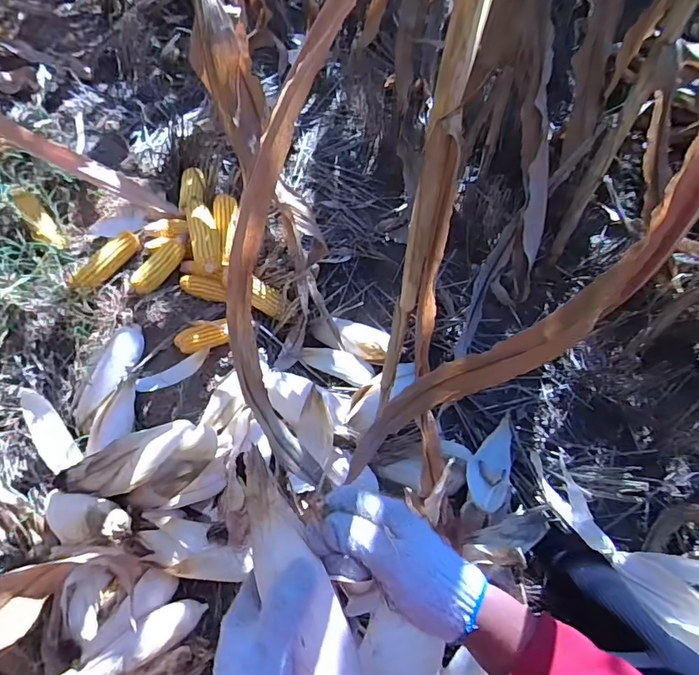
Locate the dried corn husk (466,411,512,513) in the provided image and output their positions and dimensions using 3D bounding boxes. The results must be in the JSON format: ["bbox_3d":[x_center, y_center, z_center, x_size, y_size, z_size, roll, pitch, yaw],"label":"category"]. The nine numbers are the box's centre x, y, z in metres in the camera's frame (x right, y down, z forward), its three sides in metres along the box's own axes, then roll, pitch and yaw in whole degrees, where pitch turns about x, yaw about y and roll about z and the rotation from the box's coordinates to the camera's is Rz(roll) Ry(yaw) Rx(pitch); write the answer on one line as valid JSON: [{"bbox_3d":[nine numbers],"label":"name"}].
[{"bbox_3d":[0.254,0.224,0.871,0.081,0.059,0.194,13,58,7],"label":"dried corn husk"}]

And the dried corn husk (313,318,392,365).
[{"bbox_3d":[0.001,-0.004,0.987,0.182,0.039,0.066,29,62,17],"label":"dried corn husk"}]

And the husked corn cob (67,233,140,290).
[{"bbox_3d":[-0.514,-0.159,1.013,0.054,0.039,0.171,30,62,17],"label":"husked corn cob"}]

